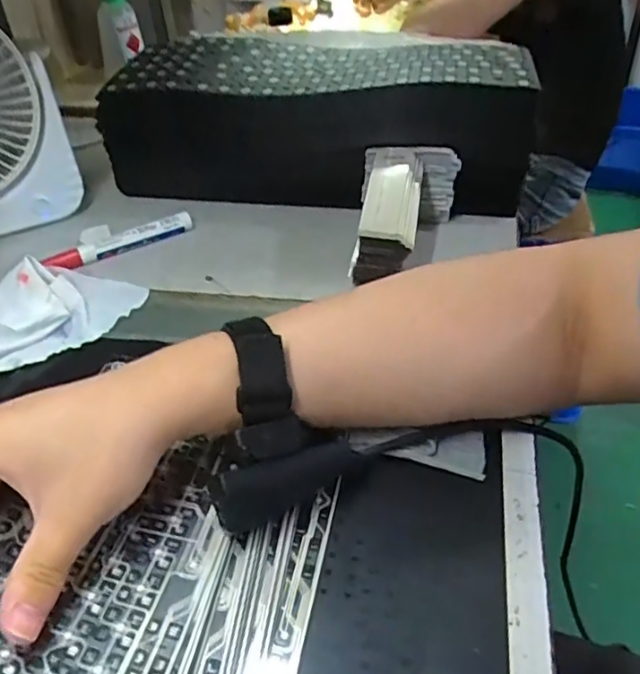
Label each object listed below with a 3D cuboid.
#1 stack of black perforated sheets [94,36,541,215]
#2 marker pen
[{"bbox_3d":[0.003,-0.197,0.557,0.363,0.117,0.149,7,41,14],"label":"stack of black perforated sheets"},{"bbox_3d":[-0.170,-0.080,0.520,0.124,0.018,0.019,-24,43,-21],"label":"marker pen"}]

